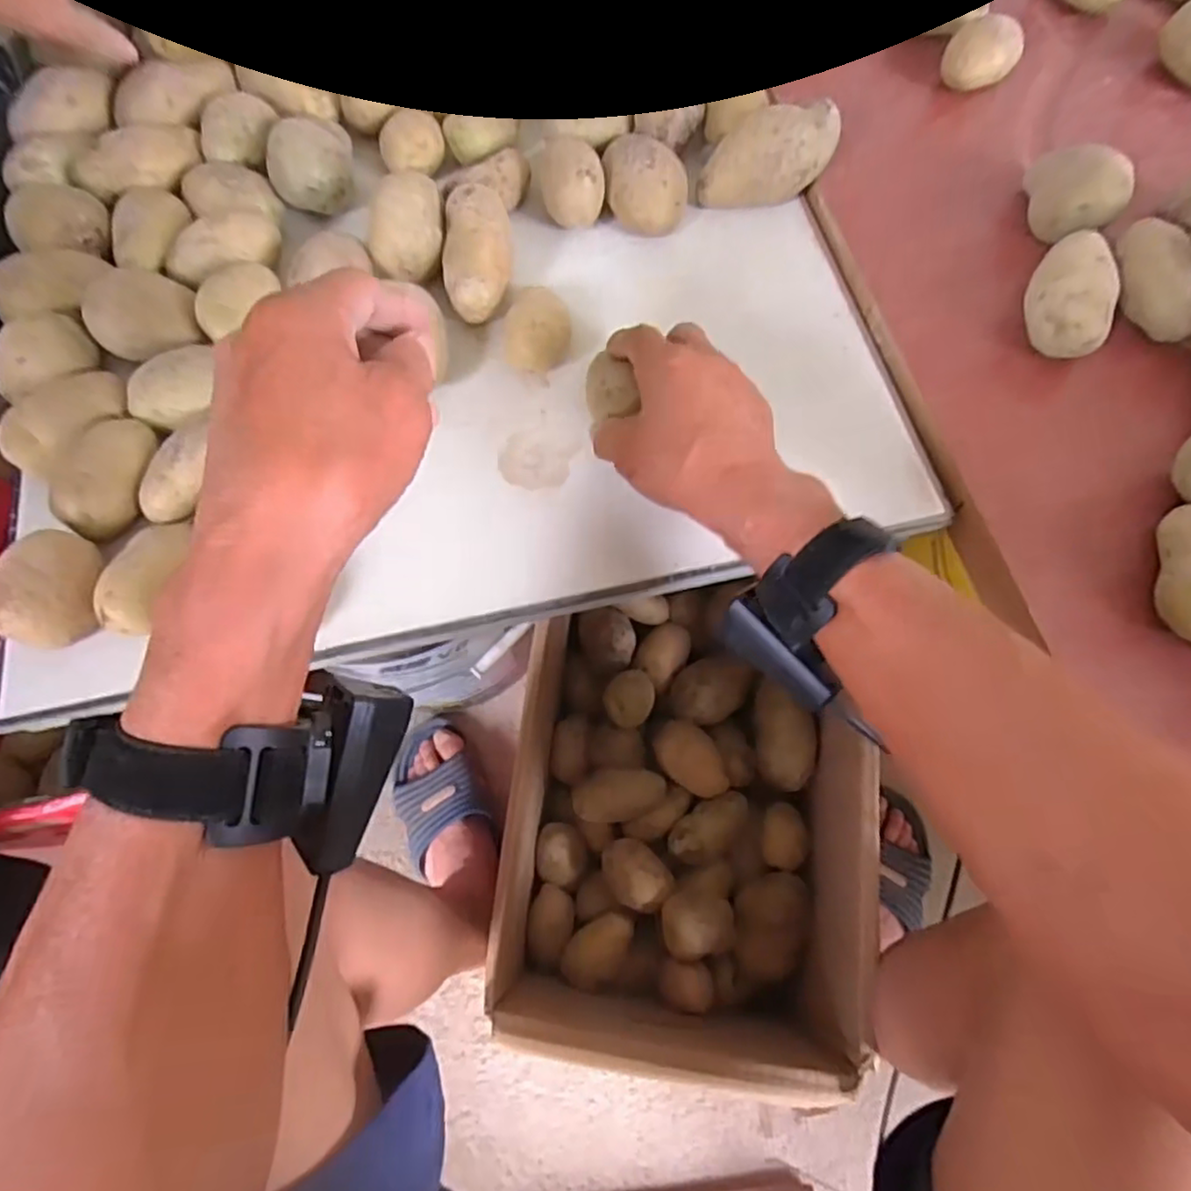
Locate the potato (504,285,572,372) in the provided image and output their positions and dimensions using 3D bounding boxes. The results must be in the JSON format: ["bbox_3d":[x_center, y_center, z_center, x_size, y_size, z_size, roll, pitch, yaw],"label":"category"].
[{"bbox_3d":[-0.040,-0.175,0.461,0.046,0.044,0.045,-8,67,-2],"label":"potato"}]

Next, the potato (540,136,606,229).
[{"bbox_3d":[-0.016,-0.298,0.503,0.045,0.052,0.055,-5,67,-1],"label":"potato"}]

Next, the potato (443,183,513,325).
[{"bbox_3d":[-0.081,-0.236,0.472,0.048,0.037,0.090,-8,87,10],"label":"potato"}]

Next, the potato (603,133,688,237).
[{"bbox_3d":[0.037,-0.306,0.506,0.062,0.047,0.072,2,67,2],"label":"potato"}]

